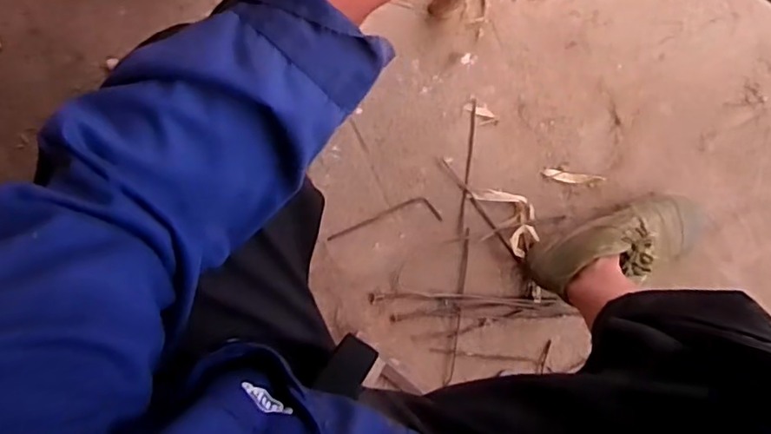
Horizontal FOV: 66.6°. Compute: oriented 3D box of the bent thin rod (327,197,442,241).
[{"bbox_3d":[-0.004,0.001,0.881,0.170,0.009,0.039,-10,95,-2],"label":"bent thin rod"}]

